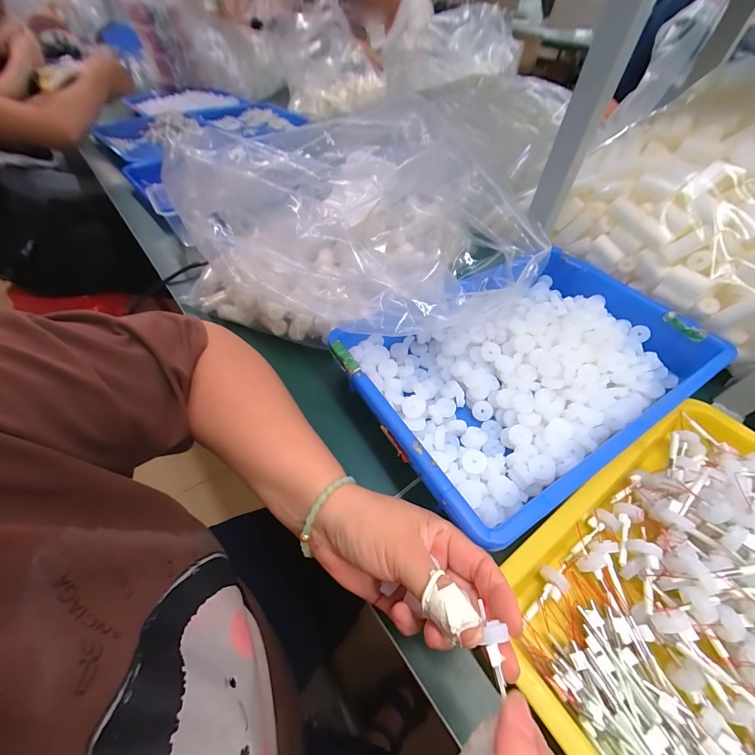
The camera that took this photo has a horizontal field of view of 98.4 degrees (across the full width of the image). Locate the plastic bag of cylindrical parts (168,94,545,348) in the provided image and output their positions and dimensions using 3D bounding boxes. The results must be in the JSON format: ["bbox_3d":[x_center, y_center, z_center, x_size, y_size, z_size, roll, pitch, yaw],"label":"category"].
[{"bbox_3d":[-0.015,-0.170,0.390,0.437,0.178,0.182,0,52,-2],"label":"plastic bag of cylindrical parts"}]

